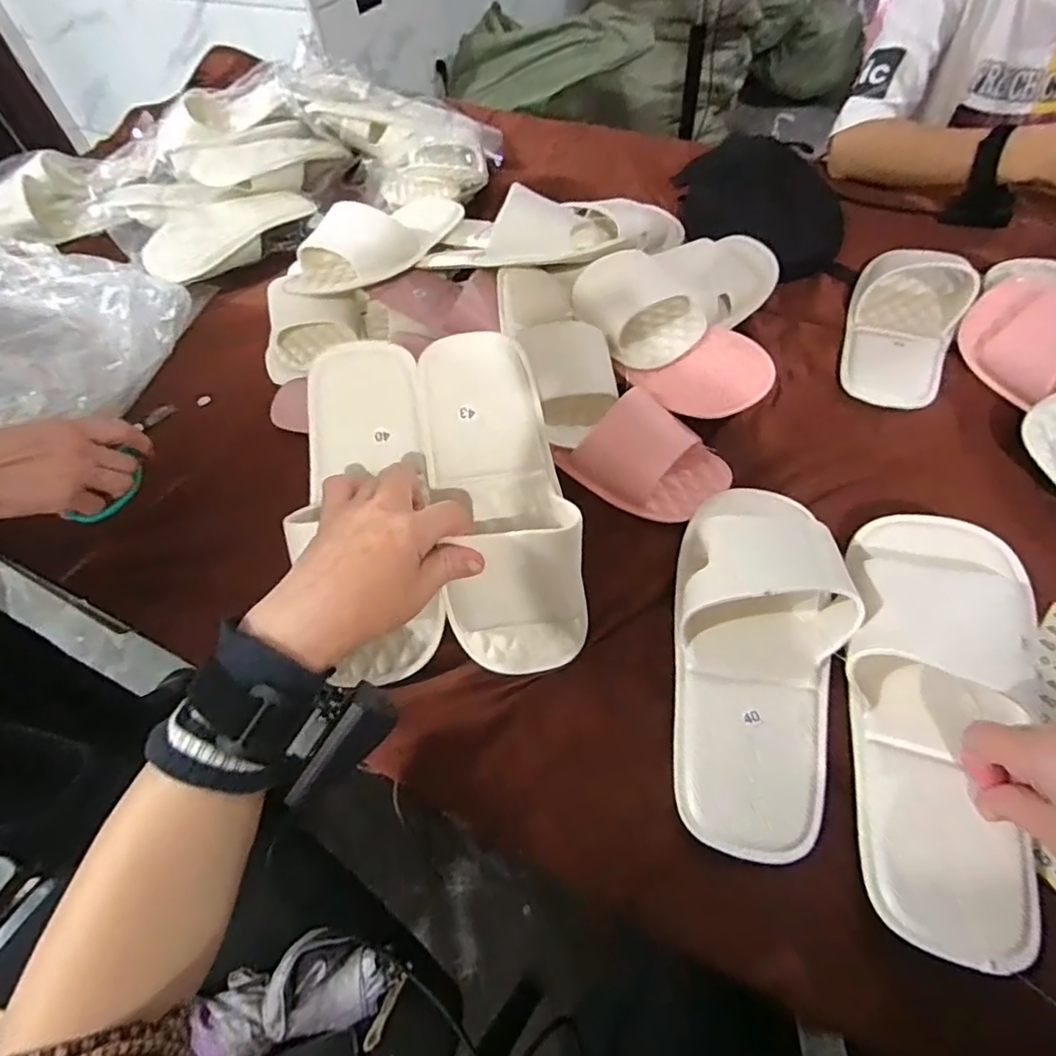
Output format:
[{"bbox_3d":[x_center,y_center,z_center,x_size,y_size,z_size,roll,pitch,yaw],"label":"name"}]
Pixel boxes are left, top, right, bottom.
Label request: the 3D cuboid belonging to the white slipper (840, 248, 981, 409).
[{"bbox_3d":[0.391,-0.221,0.589,0.107,0.052,0.248,21,60,18],"label":"white slipper"}]

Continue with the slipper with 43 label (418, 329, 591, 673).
[{"bbox_3d":[-0.017,-0.009,0.388,0.093,0.055,0.231,-13,97,-4],"label":"slipper with 43 label"}]

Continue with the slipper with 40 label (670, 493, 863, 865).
[{"bbox_3d":[0.160,0.072,0.393,0.109,0.057,0.258,5,56,8],"label":"slipper with 40 label"}]

